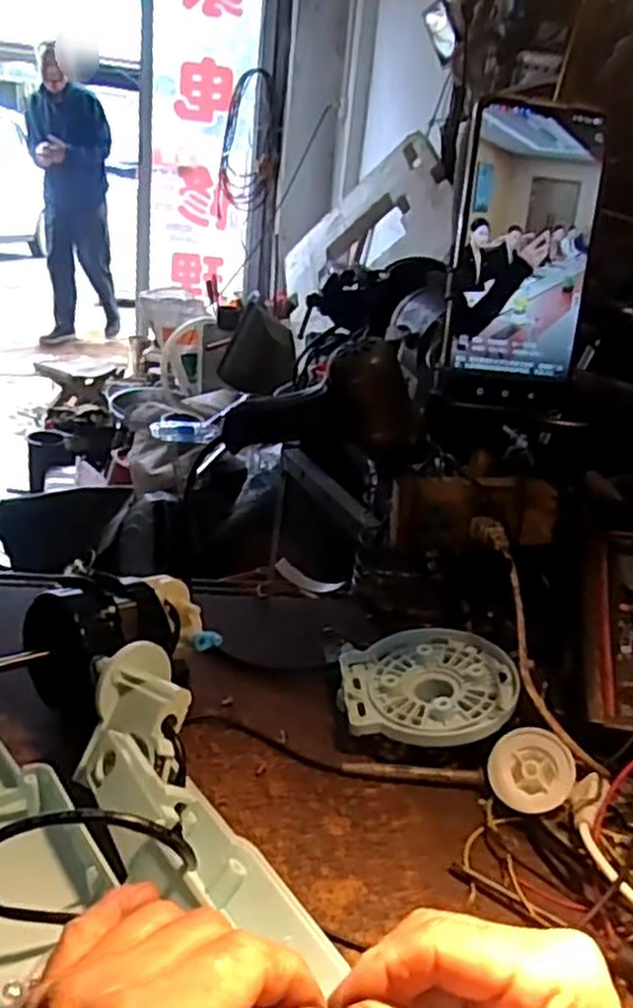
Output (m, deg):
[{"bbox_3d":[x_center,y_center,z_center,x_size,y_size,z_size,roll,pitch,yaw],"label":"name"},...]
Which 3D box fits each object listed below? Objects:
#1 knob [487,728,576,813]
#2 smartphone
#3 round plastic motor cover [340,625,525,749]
[{"bbox_3d":[0.140,0.173,0.500,0.053,0.007,0.051,-8,57,12],"label":"knob"},{"bbox_3d":[0.115,-0.137,0.424,0.076,0.156,0.007,5,12,-7],"label":"smartphone"},{"bbox_3d":[0.082,0.128,0.559,0.121,0.012,0.115,-7,26,0],"label":"round plastic motor cover"}]

